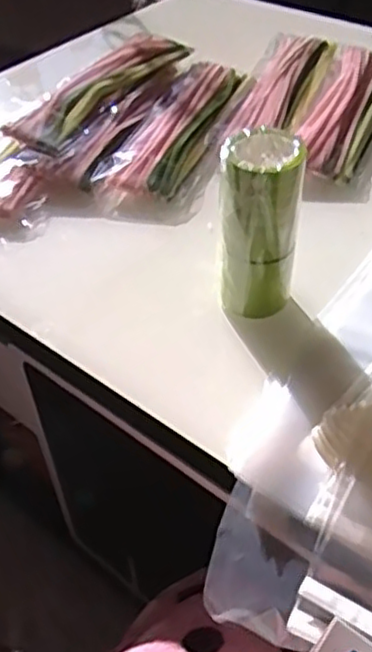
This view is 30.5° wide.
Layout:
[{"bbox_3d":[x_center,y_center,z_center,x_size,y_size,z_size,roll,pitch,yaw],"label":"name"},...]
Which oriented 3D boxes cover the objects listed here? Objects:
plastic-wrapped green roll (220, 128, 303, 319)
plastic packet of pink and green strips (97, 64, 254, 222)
[{"bbox_3d":[0.061,-0.079,0.563,0.058,0.156,0.068,6,46,9],"label":"plastic-wrapped green roll"},{"bbox_3d":[0.001,-0.236,0.805,0.109,0.012,0.325,11,47,13],"label":"plastic packet of pink and green strips"}]

